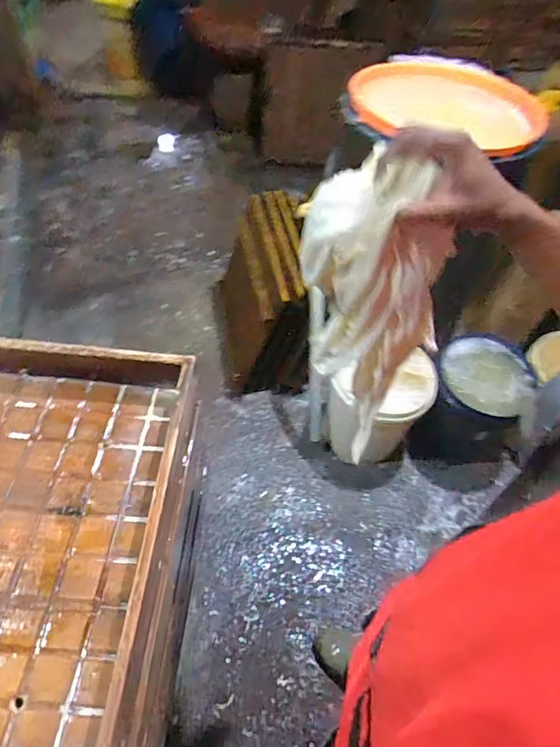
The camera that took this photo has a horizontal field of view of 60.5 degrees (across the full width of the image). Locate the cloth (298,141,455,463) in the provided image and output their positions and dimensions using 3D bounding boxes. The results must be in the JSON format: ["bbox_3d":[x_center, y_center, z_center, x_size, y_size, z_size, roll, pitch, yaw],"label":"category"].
[{"bbox_3d":[0.107,-0.062,0.625,0.157,0.424,0.076,27,56,24],"label":"cloth"}]

